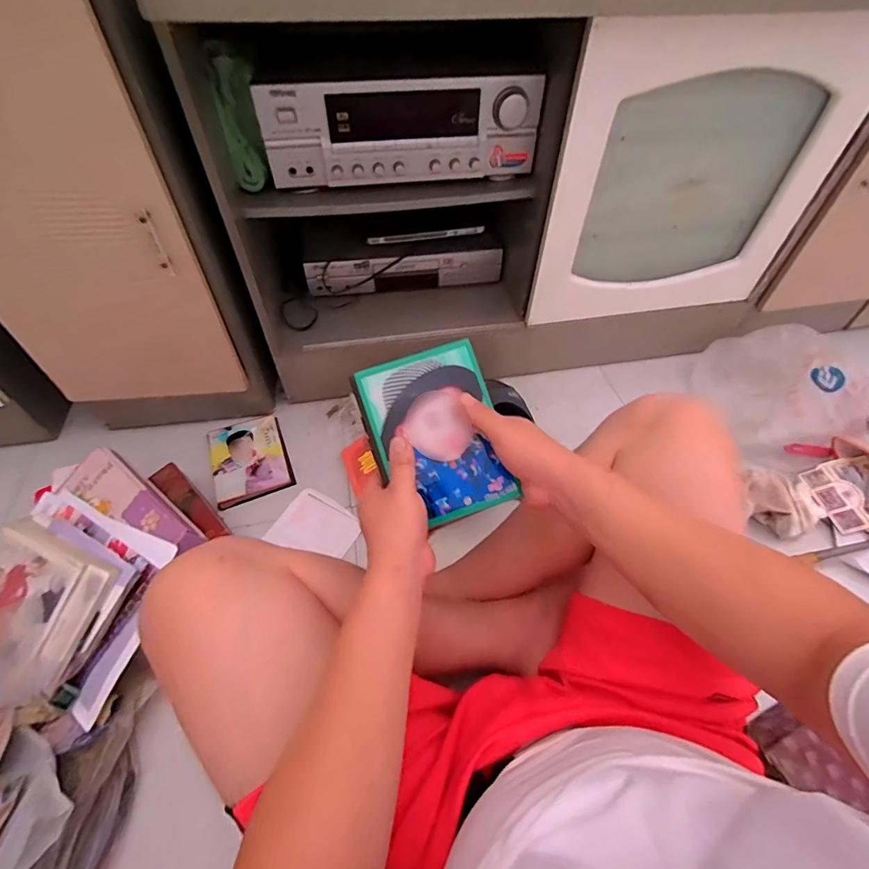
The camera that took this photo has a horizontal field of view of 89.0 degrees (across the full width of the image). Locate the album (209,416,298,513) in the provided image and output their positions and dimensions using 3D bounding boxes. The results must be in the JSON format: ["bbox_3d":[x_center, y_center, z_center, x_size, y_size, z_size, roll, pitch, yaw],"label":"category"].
[{"bbox_3d":[-0.344,0.042,0.823,0.131,0.020,0.179,-19,53,-16],"label":"album"}]

